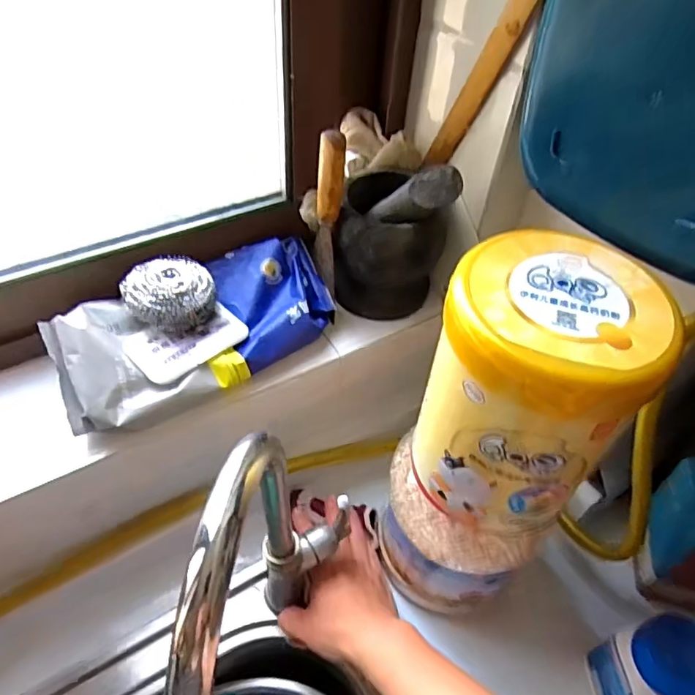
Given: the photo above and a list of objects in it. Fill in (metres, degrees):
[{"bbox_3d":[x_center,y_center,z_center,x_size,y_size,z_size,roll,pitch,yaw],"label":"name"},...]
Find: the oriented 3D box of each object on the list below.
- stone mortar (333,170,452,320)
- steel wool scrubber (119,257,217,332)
[{"bbox_3d":[0.043,-0.102,0.549,0.098,0.121,0.095,13,48,7],"label":"stone mortar"},{"bbox_3d":[-0.158,-0.045,0.488,0.075,0.041,0.067,-19,52,-20],"label":"steel wool scrubber"}]

